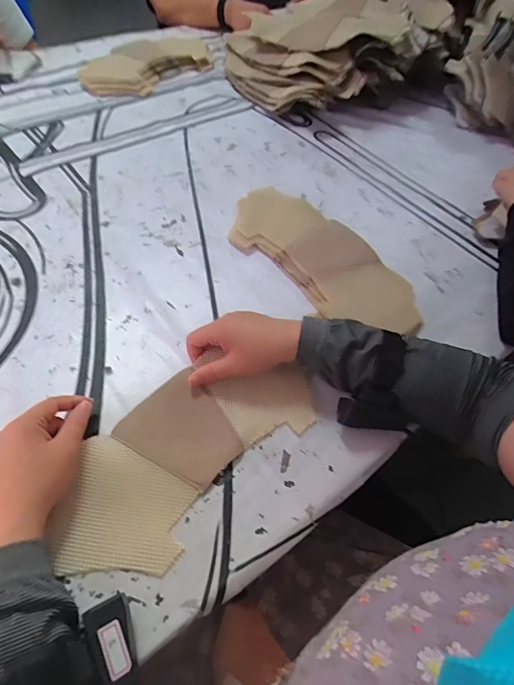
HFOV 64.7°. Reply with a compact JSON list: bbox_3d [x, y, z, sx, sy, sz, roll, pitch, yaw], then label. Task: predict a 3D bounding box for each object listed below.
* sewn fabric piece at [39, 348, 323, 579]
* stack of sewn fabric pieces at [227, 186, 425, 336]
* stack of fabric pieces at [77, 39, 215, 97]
[{"bbox_3d":[-0.072,0.105,0.423,0.288,0.018,0.145,-34,63,-25],"label":"sewn fabric piece"},{"bbox_3d":[0.096,-0.126,0.593,0.142,0.033,0.316,-36,64,-26],"label":"stack of sewn fabric pieces"},{"bbox_3d":[-0.244,-0.656,0.941,0.165,0.044,0.354,32,58,18],"label":"stack of fabric pieces"}]

